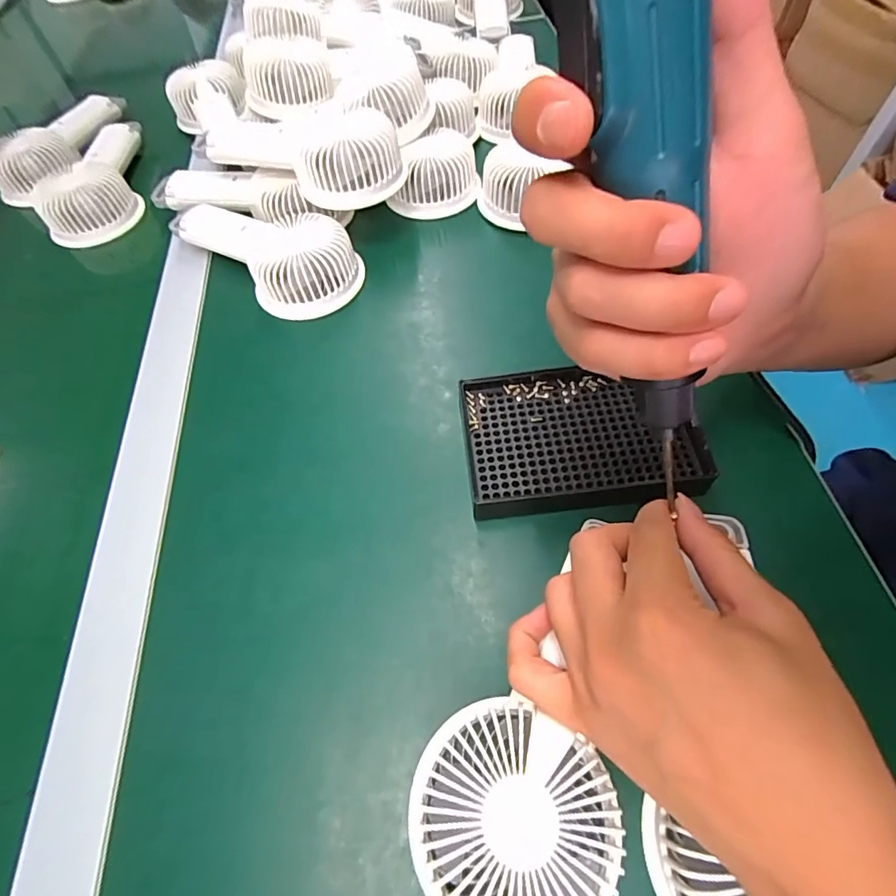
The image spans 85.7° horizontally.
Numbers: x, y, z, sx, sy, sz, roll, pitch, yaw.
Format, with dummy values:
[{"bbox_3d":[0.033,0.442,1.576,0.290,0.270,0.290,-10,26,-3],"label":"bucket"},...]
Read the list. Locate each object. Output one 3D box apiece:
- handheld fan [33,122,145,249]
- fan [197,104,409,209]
[{"bbox_3d":[-0.358,-0.276,0.490,0.076,0.045,0.159,-12,59,-3],"label":"handheld fan"},{"bbox_3d":[-0.120,-0.254,0.412,0.177,0.047,0.091,23,64,17],"label":"fan"}]

